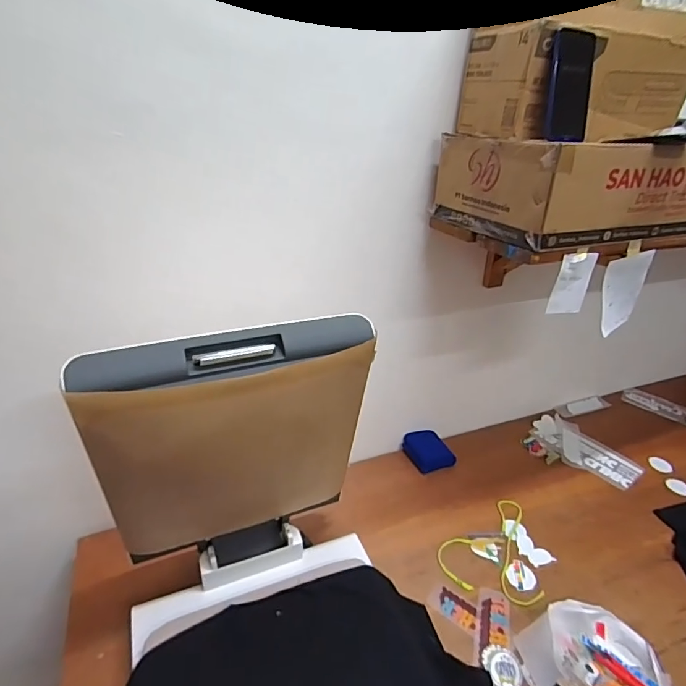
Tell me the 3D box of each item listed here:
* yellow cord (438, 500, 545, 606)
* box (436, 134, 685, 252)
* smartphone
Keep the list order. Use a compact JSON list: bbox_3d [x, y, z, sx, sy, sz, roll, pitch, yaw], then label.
[{"bbox_3d":[0.308,0.435,0.987,0.197,0.013,0.254,6,30,6],"label":"yellow cord"},{"bbox_3d":[0.517,-0.310,0.862,0.602,0.143,0.278,-9,31,-19],"label":"box"},{"bbox_3d":[0.352,-0.391,0.693,0.076,0.150,0.017,-6,20,-15],"label":"smartphone"}]

